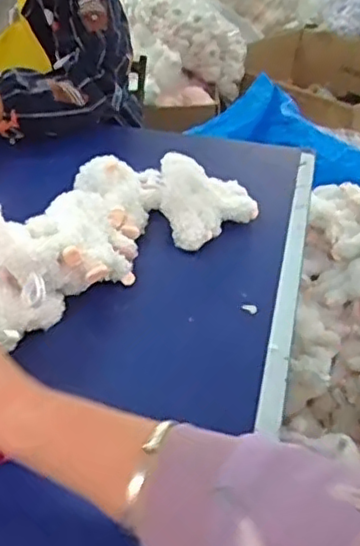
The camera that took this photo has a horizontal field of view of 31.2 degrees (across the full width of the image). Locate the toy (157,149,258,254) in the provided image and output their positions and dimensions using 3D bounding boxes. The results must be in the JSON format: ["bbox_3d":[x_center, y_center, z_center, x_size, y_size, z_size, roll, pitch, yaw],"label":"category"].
[{"bbox_3d":[0.030,-0.083,0.699,0.113,0.063,0.115,0,35,-4],"label":"toy"}]

